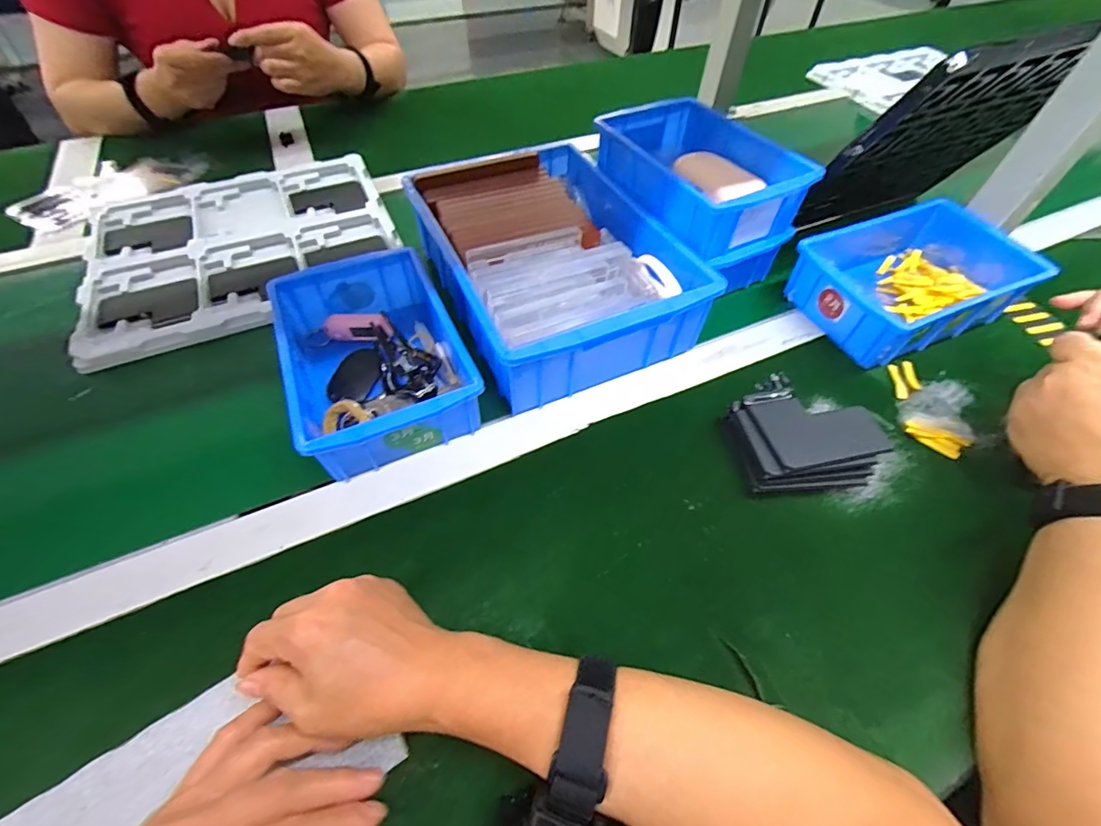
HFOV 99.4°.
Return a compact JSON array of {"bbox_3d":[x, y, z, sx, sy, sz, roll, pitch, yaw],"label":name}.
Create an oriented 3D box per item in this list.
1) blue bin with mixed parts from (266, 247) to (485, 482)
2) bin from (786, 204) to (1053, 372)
[{"bbox_3d":[-0.153,-0.047,0.412,0.132,0.079,0.200,-21,56,-15],"label":"blue bin with mixed parts"},{"bbox_3d":[0.363,-0.138,0.477,0.207,0.063,0.139,-18,55,-13],"label":"bin"}]

